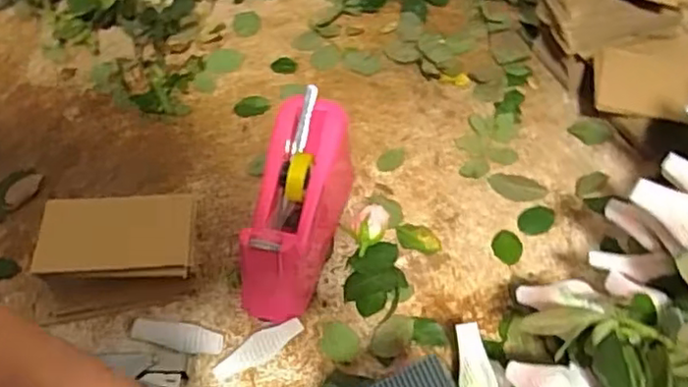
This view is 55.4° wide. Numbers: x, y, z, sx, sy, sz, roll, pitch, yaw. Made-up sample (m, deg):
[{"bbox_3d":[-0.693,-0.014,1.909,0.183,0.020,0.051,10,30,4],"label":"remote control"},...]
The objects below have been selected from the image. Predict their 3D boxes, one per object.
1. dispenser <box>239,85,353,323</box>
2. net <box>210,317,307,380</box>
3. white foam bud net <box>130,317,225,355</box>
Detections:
[{"bbox_3d":[-0.050,0.012,0.640,0.081,0.098,0.202,11,55,9],"label":"dispenser"},{"bbox_3d":[-0.078,0.142,0.597,0.087,0.020,0.022,-28,59,-18],"label":"net"},{"bbox_3d":[-0.155,0.133,0.609,0.090,0.013,0.027,13,56,10],"label":"white foam bud net"}]

